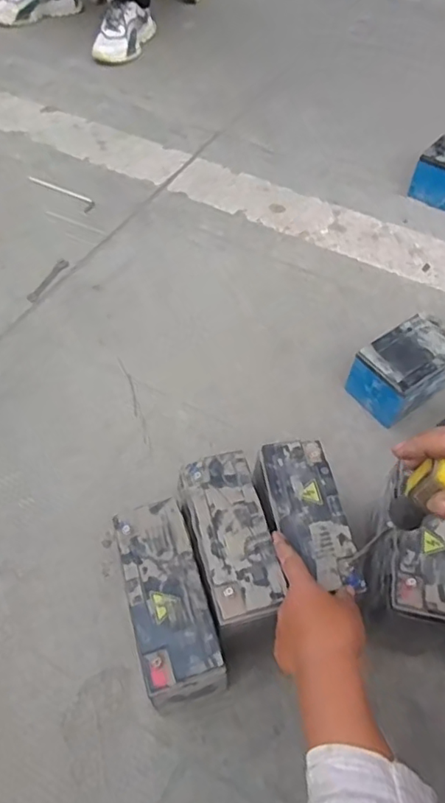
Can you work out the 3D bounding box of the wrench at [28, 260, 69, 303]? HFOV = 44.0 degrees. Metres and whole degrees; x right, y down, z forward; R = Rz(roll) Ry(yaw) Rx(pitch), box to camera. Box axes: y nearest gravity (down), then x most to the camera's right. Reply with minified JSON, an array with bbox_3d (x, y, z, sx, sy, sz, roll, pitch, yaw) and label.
[{"bbox_3d":[-0.327,-0.228,1.034,0.021,0.007,0.115,21,57,13],"label":"wrench"}]

